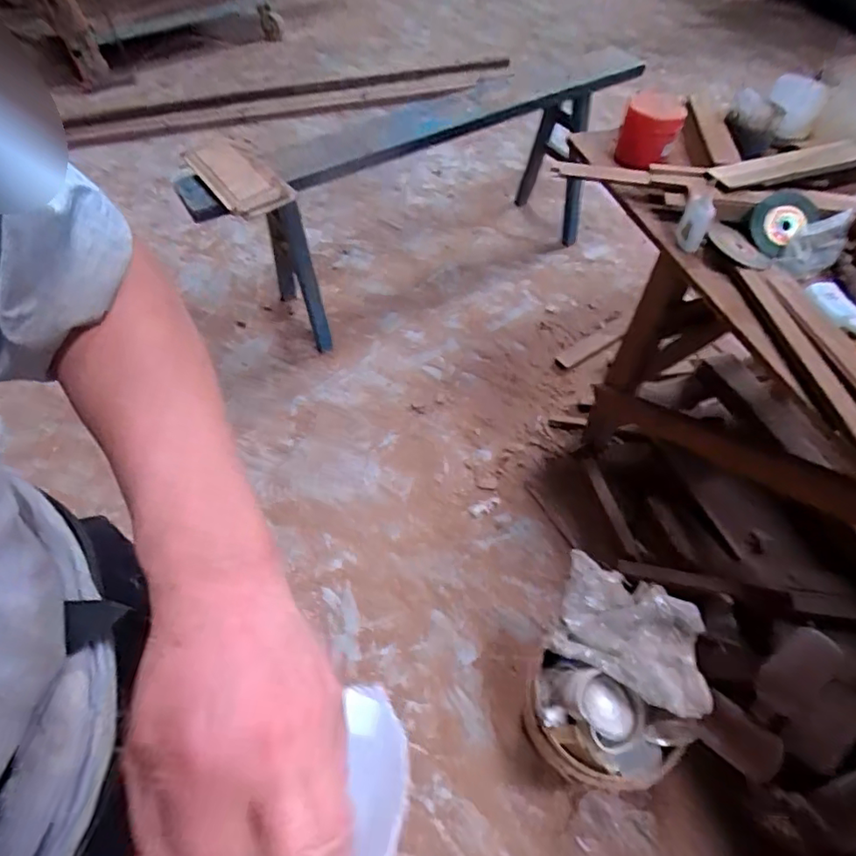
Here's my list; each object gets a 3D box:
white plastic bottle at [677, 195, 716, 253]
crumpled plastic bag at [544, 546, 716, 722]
[{"bbox_3d":[0.407,-0.316,0.851,0.043,0.078,0.043,22,58,14],"label":"white plastic bottle"},{"bbox_3d":[0.325,0.330,0.888,0.234,0.137,0.193,17,56,11],"label":"crumpled plastic bag"}]

